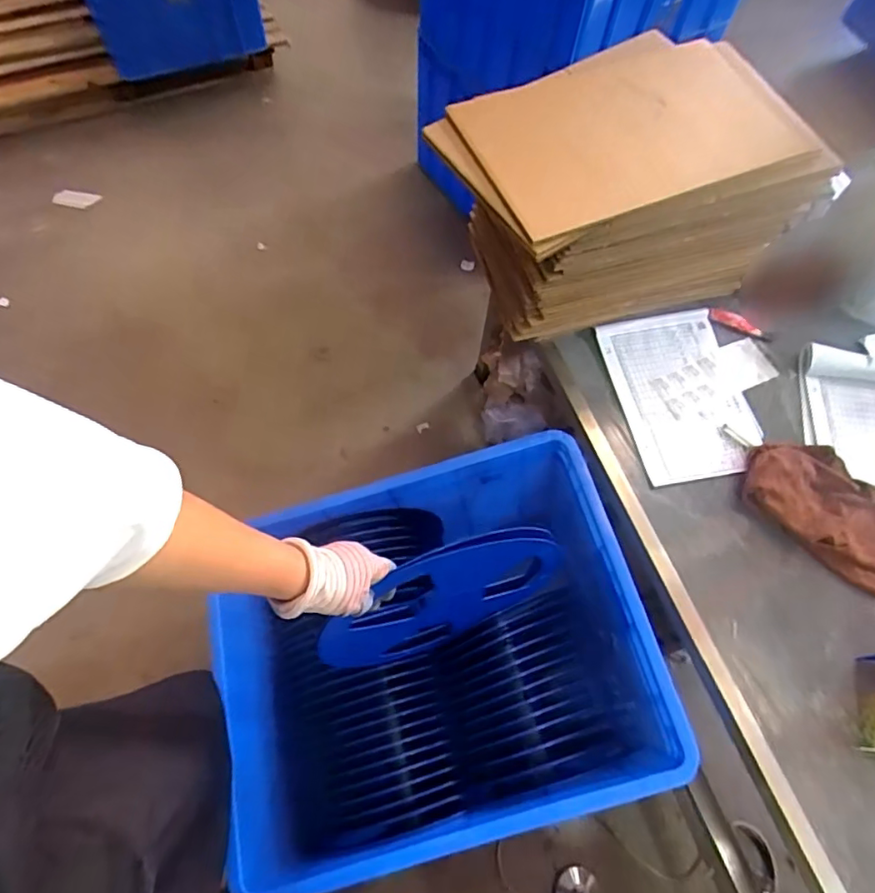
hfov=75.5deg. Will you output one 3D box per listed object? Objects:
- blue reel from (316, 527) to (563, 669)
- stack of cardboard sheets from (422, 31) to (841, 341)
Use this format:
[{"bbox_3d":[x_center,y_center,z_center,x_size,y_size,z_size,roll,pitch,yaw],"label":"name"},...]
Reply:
[{"bbox_3d":[0.010,0.197,0.712,0.314,0.316,0.025,-23,57,-9],"label":"blue reel"},{"bbox_3d":[0.257,-0.365,0.862,0.500,0.314,0.275,-20,67,-11],"label":"stack of cardboard sheets"}]

